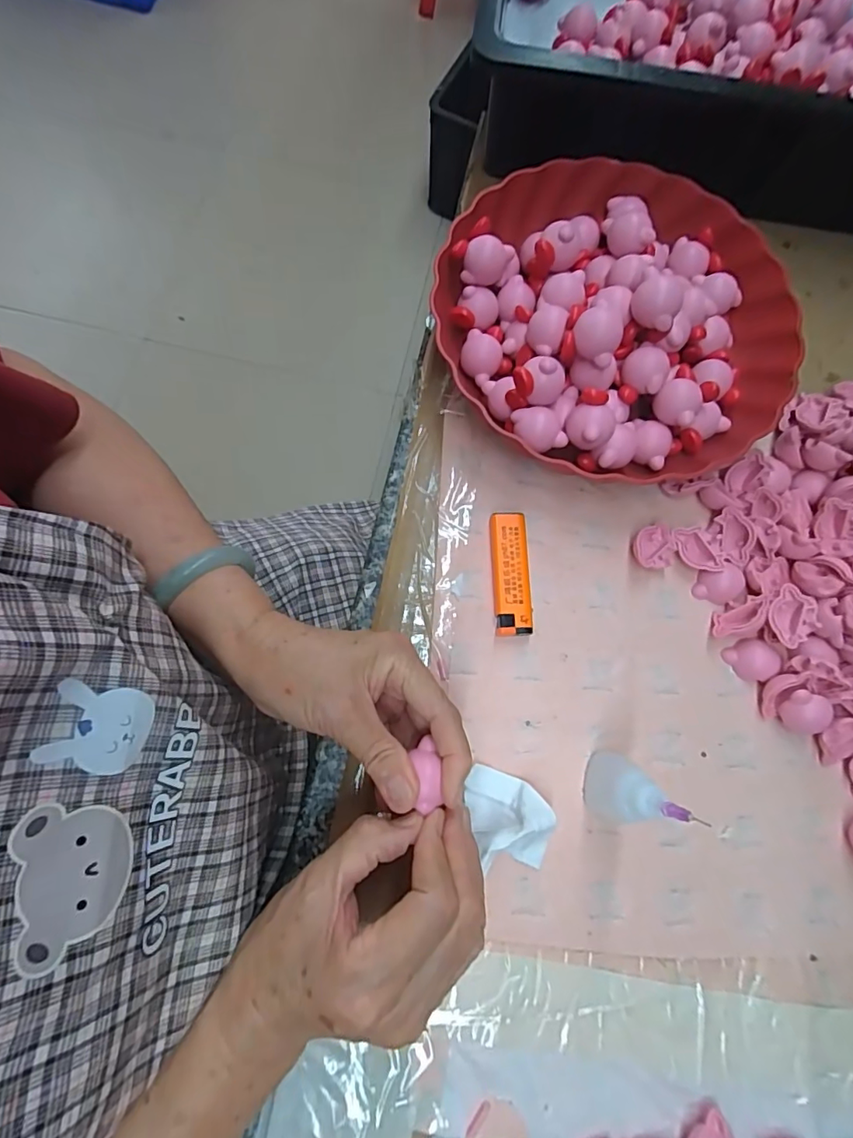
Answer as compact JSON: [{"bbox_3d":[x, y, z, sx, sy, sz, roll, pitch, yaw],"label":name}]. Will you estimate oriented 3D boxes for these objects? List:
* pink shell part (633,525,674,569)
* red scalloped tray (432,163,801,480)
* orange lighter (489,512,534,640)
[{"bbox_3d":[0.153,-0.014,0.341,0.027,0.013,0.028,-7,77,-5],"label":"pink shell part"},{"bbox_3d":[0.134,-0.176,0.350,0.241,0.067,0.243,-29,79,-10],"label":"red scalloped tray"},{"bbox_3d":[0.055,0.003,0.331,0.024,0.014,0.080,-1,76,-3],"label":"orange lighter"}]

